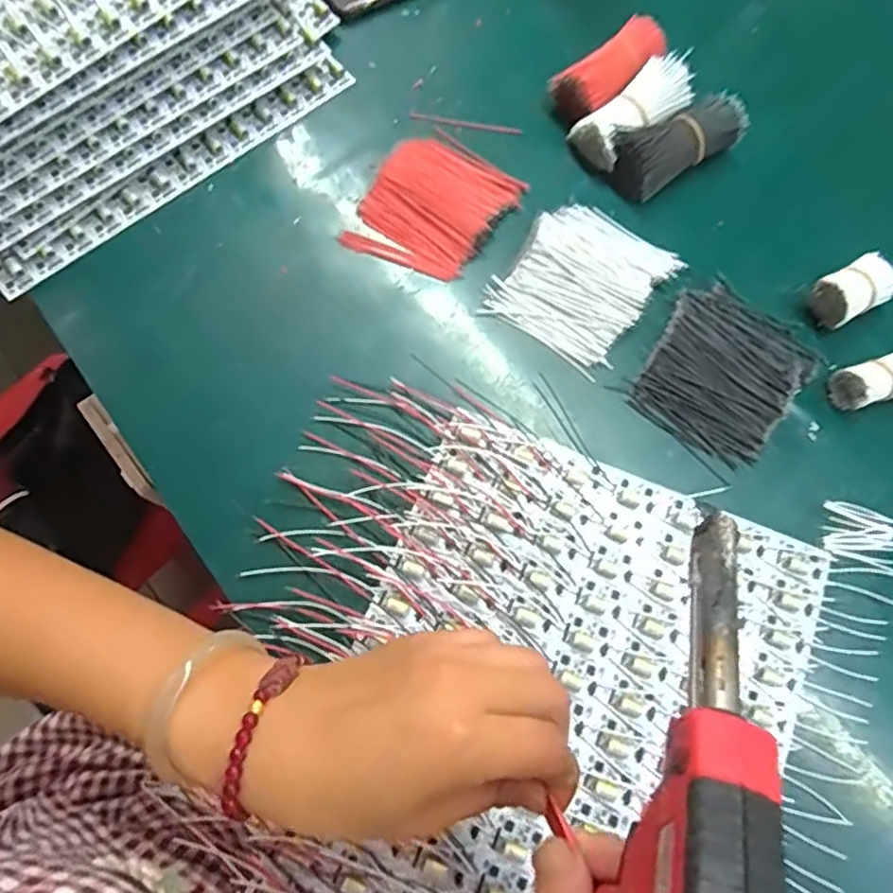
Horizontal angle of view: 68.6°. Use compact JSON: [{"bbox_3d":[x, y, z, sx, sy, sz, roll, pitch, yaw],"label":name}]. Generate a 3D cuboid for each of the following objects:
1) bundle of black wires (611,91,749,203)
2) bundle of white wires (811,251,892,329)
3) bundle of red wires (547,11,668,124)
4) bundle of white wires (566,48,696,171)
[{"bbox_3d":[0.166,-0.219,0.467,0.097,0.035,0.042,-29,76,-9],"label":"bundle of black wires"},{"bbox_3d":[0.269,-0.101,0.436,0.049,0.030,0.032,-27,75,-9],"label":"bundle of white wires"},{"bbox_3d":[0.121,-0.279,0.487,0.092,0.030,0.043,-39,77,-11],"label":"bundle of red wires"},{"bbox_3d":[0.136,-0.243,0.473,0.090,0.034,0.041,-39,77,-11],"label":"bundle of white wires"}]

